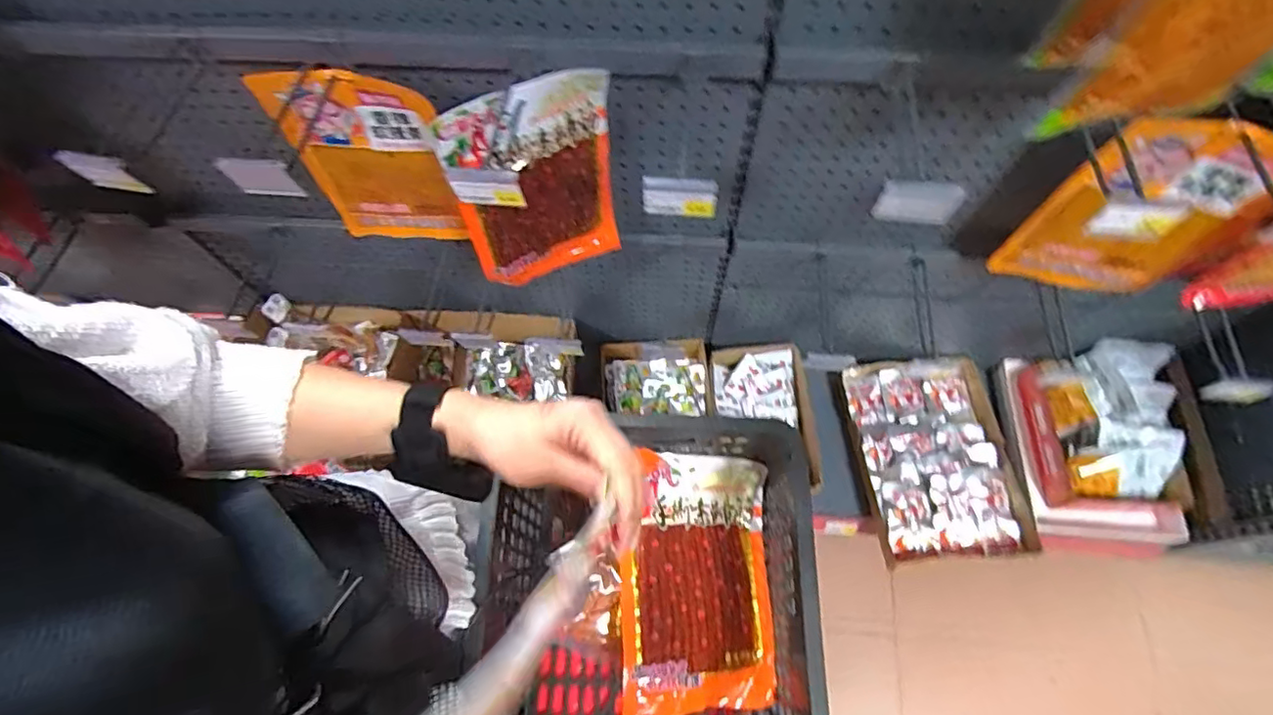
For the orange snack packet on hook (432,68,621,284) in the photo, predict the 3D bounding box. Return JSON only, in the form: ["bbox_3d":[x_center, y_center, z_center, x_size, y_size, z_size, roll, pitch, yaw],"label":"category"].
[{"bbox_3d":[-0.113,-0.198,0.706,0.195,0.285,0.031,-28,68,-10],"label":"orange snack packet on hook"}]

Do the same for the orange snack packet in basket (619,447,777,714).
[{"bbox_3d":[0.077,0.265,0.704,0.186,0.026,0.286,7,69,-18],"label":"orange snack packet in basket"}]

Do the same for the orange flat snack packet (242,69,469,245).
[{"bbox_3d":[-0.319,-0.235,0.724,0.172,0.265,0.022,2,66,3],"label":"orange flat snack packet"}]

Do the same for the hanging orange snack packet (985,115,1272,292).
[{"bbox_3d":[0.580,-0.159,0.676,0.203,0.264,0.031,13,67,8],"label":"hanging orange snack packet"}]

